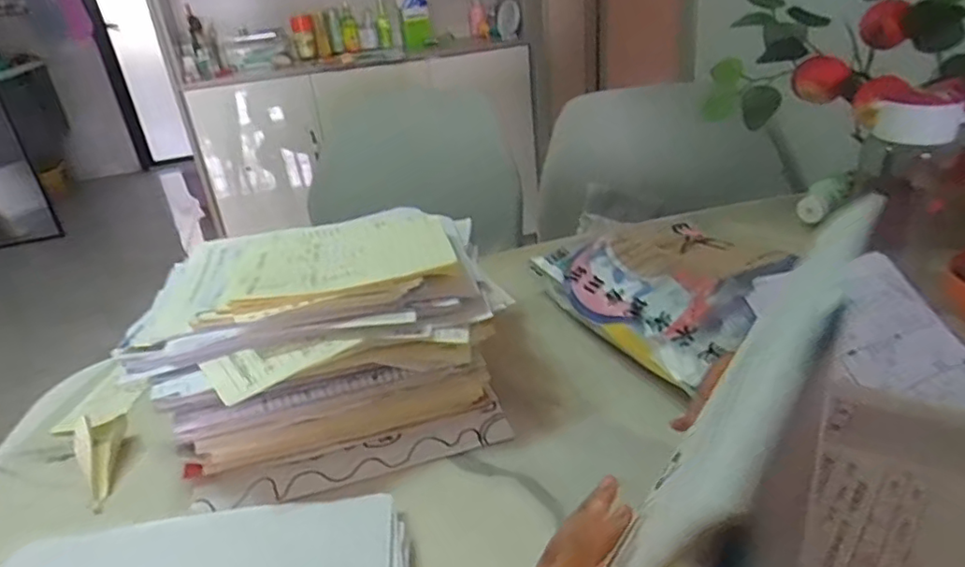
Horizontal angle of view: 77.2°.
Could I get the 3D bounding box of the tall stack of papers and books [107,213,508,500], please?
[{"bbox_3d":[-0.157,0.050,0.636,0.326,0.159,0.278,-12,29,-13],"label":"tall stack of papers and books"}]

